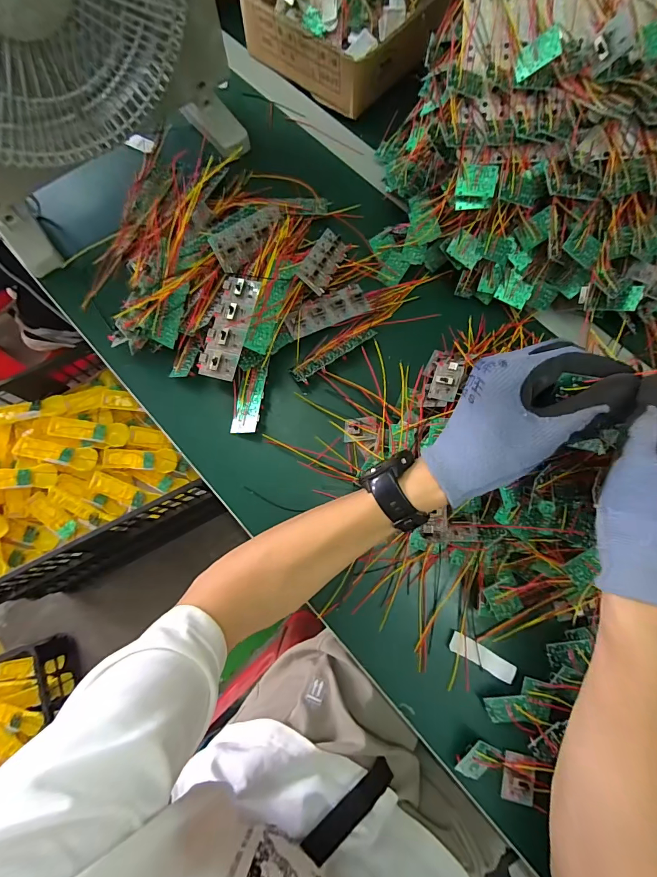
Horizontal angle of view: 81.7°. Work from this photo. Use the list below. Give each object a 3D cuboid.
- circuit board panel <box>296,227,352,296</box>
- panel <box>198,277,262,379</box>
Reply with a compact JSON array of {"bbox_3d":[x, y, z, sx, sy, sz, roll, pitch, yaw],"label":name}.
[{"bbox_3d":[-0.004,-0.201,0.429,0.035,0.009,0.099,35,55,-18],"label":"circuit board panel"},{"bbox_3d":[-0.095,-0.108,0.365,0.036,0.018,0.101,13,75,4],"label":"panel"}]

